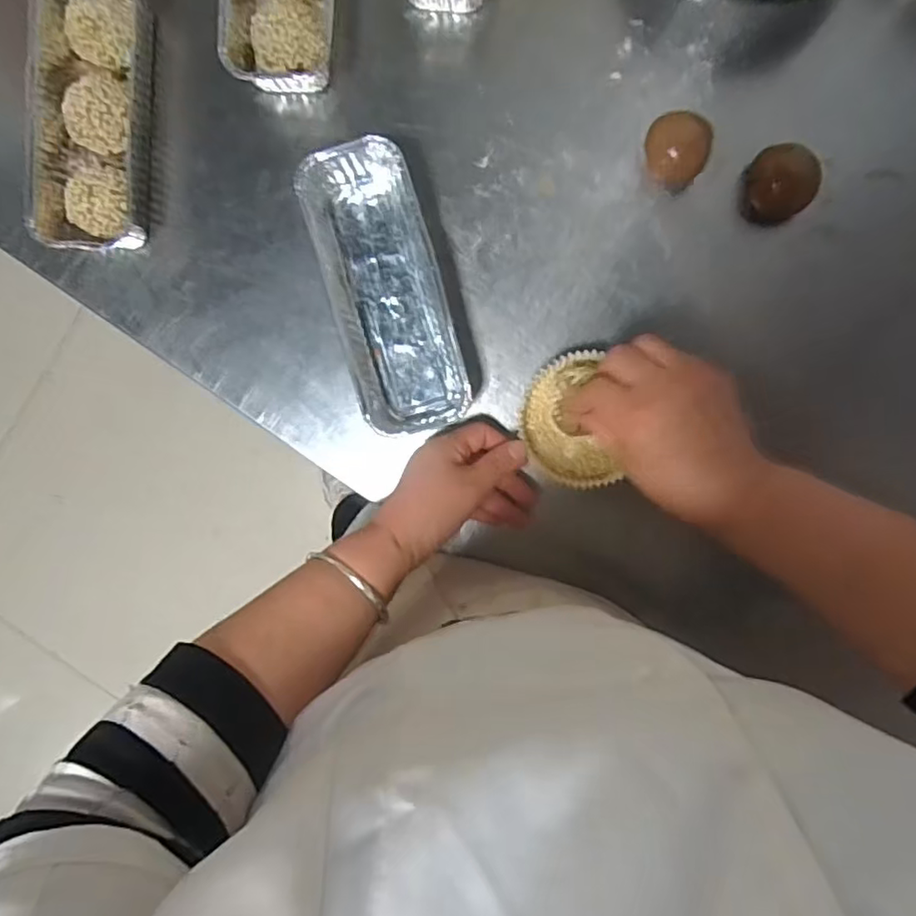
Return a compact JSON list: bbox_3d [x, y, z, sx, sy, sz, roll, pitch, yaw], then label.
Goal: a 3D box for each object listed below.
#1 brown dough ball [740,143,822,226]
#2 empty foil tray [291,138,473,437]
[{"bbox_3d":[0.234,-0.197,0.452,0.045,0.029,0.046,0,95,3],"label":"brown dough ball"},{"bbox_3d":[-0.053,-0.120,0.463,0.082,0.041,0.203,-14,94,4],"label":"empty foil tray"}]

